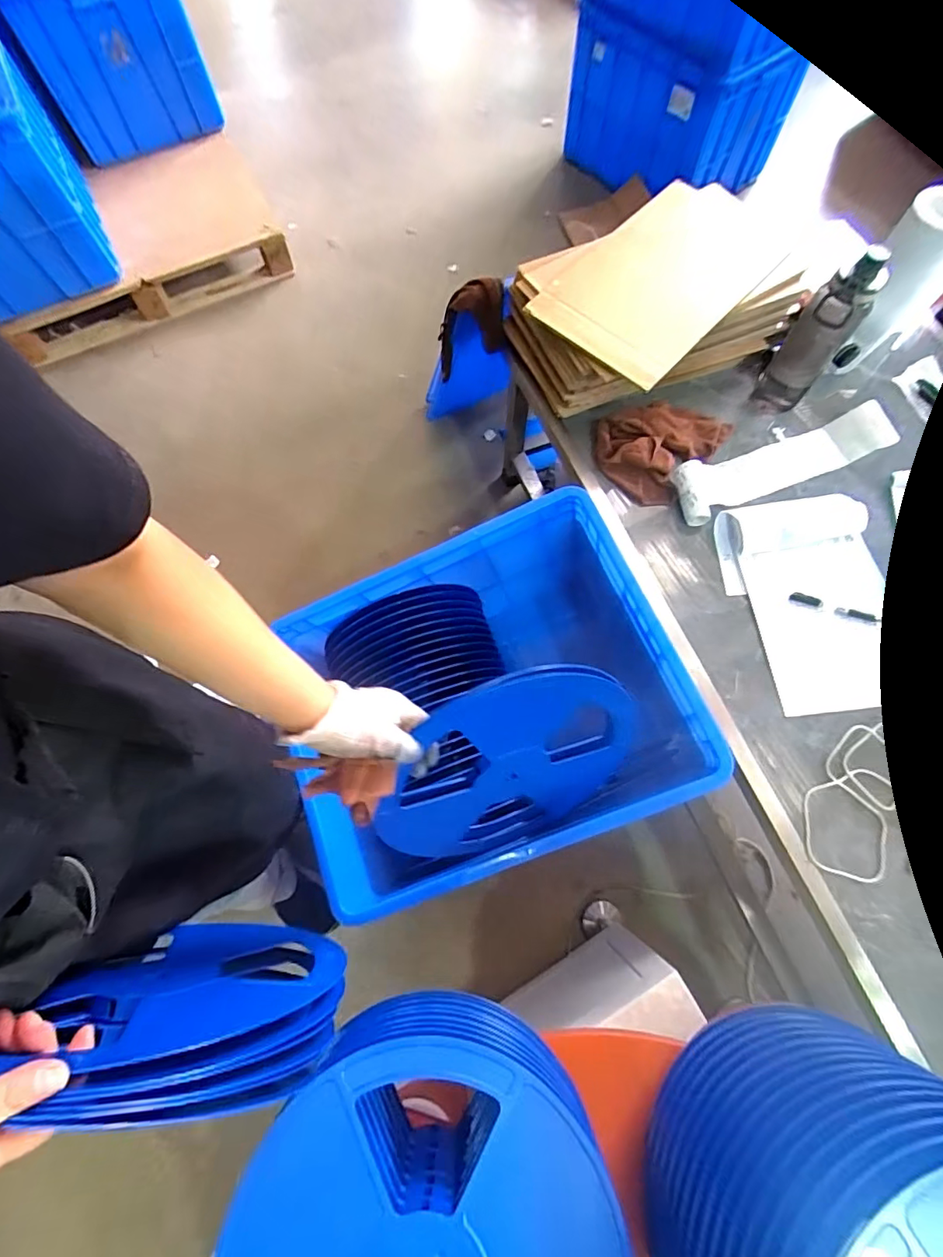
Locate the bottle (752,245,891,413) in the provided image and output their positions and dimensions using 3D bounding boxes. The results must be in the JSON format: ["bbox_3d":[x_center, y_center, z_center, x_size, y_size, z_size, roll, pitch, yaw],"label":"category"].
[{"bbox_3d":[0.543,-0.456,0.805,0.076,0.244,0.074,35,75,13],"label":"bottle"}]

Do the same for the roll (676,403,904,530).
[{"bbox_3d":[0.527,-0.284,0.861,0.409,0.042,0.097,-23,72,-6],"label":"roll"}]

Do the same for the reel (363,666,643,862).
[{"bbox_3d":[0.051,0.174,0.605,0.302,0.303,0.025,-1,35,-27],"label":"reel"}]

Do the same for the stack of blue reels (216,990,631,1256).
[{"bbox_3d":[-0.034,0.521,0.447,0.303,0.131,0.304,-33,73,-10],"label":"stack of blue reels"}]

